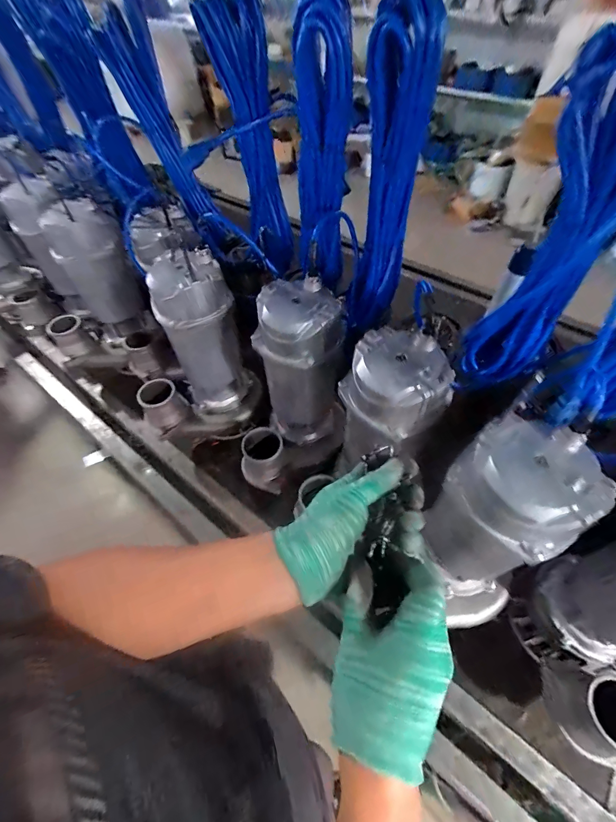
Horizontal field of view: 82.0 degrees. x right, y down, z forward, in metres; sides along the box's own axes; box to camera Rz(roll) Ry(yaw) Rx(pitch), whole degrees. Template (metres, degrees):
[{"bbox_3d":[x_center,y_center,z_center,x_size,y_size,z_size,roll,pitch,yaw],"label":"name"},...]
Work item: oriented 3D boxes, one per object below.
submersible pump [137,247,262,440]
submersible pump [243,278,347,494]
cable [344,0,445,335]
[{"bbox_3d":[-0.225,-0.102,0.667,0.230,0.311,0.154,-12,53,-8],"label":"submersible pump"},{"bbox_3d":[-0.020,-0.013,0.591,0.138,0.317,0.196,13,54,11],"label":"submersible pump"},{"bbox_3d":[0.093,-0.257,0.441,0.066,0.343,0.055,12,54,10],"label":"cable"}]

